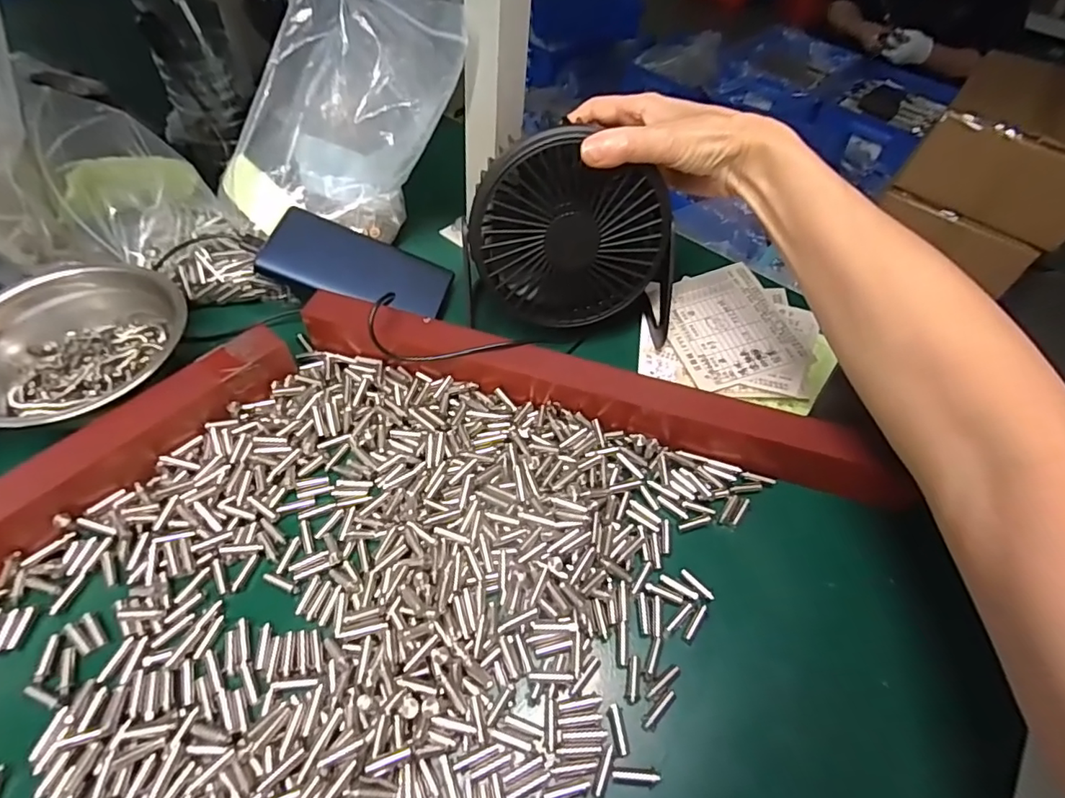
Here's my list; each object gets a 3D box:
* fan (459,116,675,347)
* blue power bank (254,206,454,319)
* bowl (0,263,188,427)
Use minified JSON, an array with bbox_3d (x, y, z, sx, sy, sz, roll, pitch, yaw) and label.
[{"bbox_3d":[0.028,-0.117,0.364,0.138,0.115,0.083,2,57,-3],"label":"fan"},{"bbox_3d":[-0.126,-0.099,0.406,0.129,0.010,0.068,16,56,-10],"label":"blue power bank"},{"bbox_3d":[-0.300,-0.043,0.358,0.126,0.043,0.126,2,57,-3],"label":"bowl"}]

